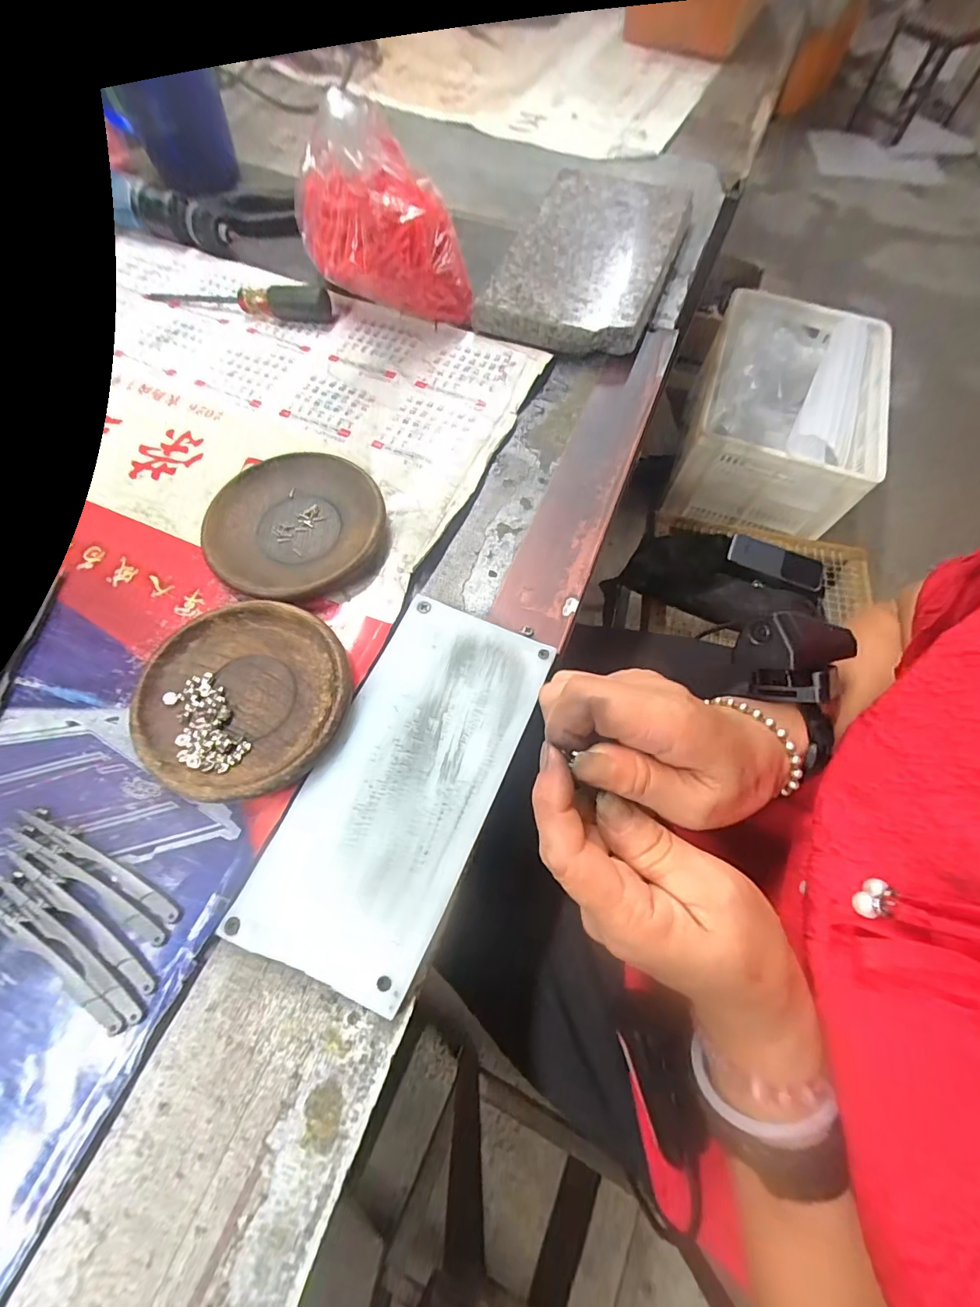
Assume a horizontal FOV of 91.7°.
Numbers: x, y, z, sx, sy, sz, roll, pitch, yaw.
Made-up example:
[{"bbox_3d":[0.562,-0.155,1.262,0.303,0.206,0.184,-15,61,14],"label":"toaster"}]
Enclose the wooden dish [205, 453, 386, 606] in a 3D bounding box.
[{"bbox_3d":[-0.127,-0.083,0.314,0.109,0.015,0.110,0,66,0],"label":"wooden dish"}]

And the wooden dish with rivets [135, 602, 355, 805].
[{"bbox_3d":[-0.135,0.023,0.264,0.110,0.018,0.109,0,66,0],"label":"wooden dish with rivets"}]

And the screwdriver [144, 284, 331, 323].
[{"bbox_3d":[-0.218,-0.307,0.406,0.160,0.025,0.020,9,66,4],"label":"screwdriver"}]

